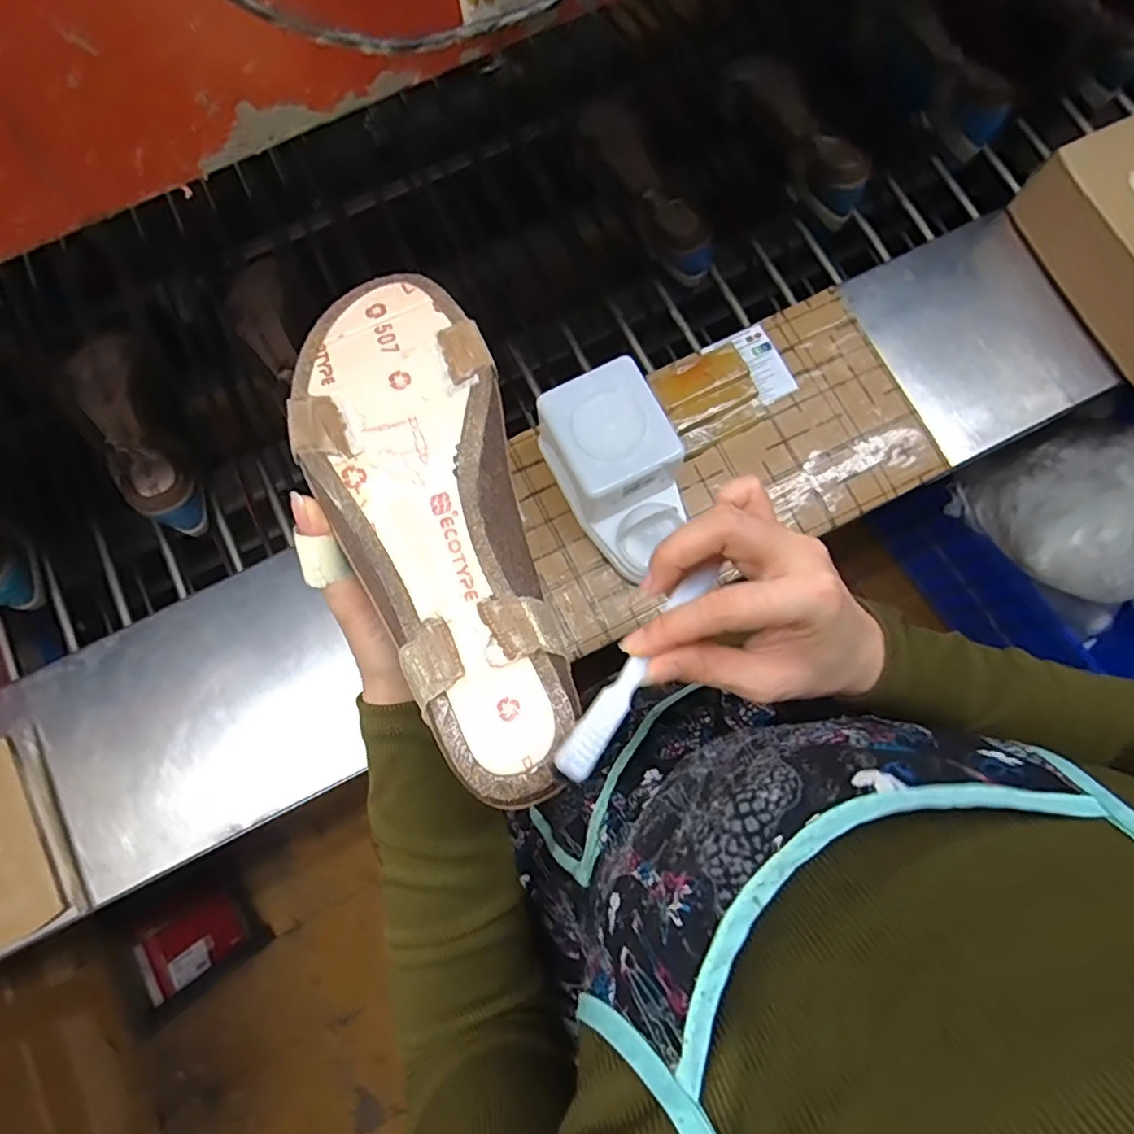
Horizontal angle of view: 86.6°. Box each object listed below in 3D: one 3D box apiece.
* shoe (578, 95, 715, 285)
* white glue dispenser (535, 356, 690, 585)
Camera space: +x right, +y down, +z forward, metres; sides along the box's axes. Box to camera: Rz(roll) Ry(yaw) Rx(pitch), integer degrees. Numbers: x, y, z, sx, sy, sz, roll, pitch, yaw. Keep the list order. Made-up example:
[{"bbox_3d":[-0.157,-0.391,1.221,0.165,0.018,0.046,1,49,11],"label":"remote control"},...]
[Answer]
[{"bbox_3d":[0.086,-0.436,0.707,0.066,0.073,0.226,-29,78,-5],"label":"shoe"},{"bbox_3d":[0.051,-0.086,0.561,0.098,0.117,0.159,-29,78,-5],"label":"white glue dispenser"}]

